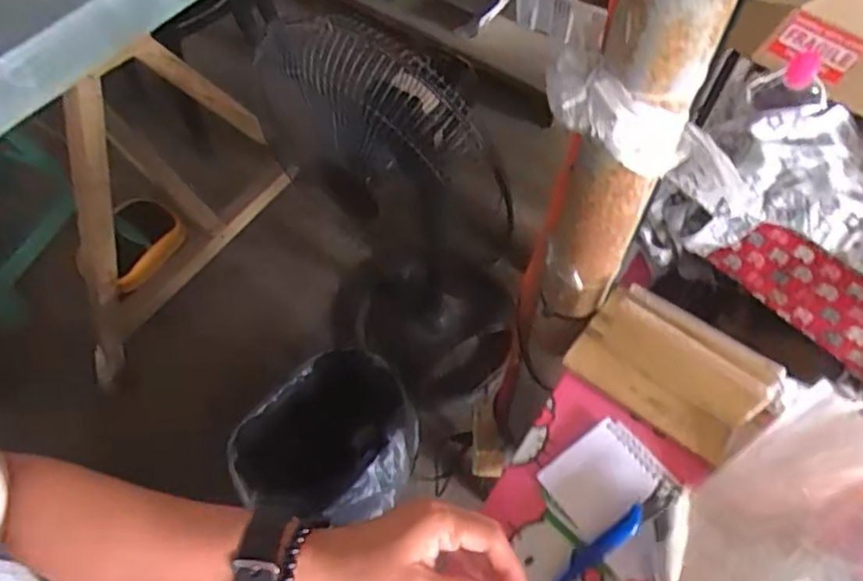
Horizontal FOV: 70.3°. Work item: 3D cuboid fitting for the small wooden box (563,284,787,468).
[{"bbox_3d":[0.189,0.065,0.497,0.144,0.075,0.064,31,64,20],"label":"small wooden box"}]

